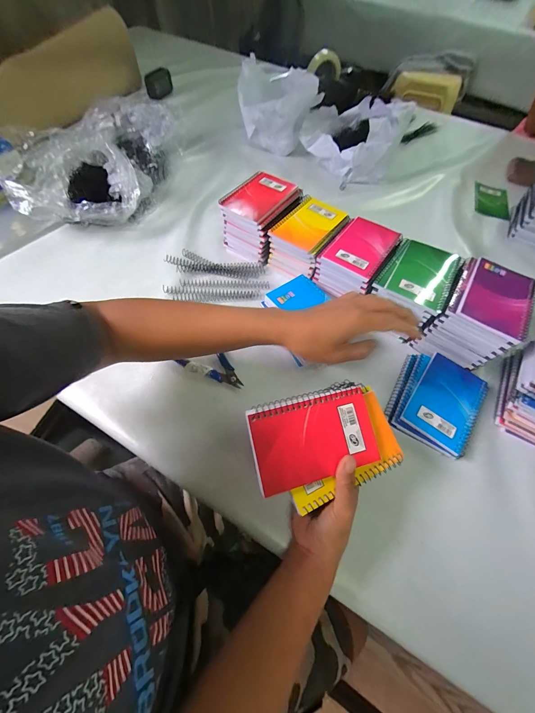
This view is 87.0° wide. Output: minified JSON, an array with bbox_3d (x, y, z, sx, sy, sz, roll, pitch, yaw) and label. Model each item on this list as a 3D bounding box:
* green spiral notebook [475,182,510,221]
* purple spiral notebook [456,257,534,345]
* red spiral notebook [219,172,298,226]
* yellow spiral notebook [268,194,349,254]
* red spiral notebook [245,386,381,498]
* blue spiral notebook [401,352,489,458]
[{"bbox_3d":[0.537,-0.374,0.676,0.078,0.009,0.115,17,63,7],"label":"green spiral notebook"},{"bbox_3d":[0.321,-0.083,0.392,0.084,0.009,0.128,31,65,14],"label":"purple spiral notebook"},{"bbox_3d":[-0.012,-0.284,0.496,0.086,0.012,0.130,35,67,16],"label":"red spiral notebook"},{"bbox_3d":[0.069,-0.227,0.482,0.085,0.012,0.120,34,66,15],"label":"yellow spiral notebook"},{"bbox_3d":[0.049,0.082,0.290,0.131,0.005,0.084,-11,83,-15],"label":"red spiral notebook"},{"bbox_3d":[0.253,0.062,0.398,0.082,0.009,0.131,34,63,16],"label":"blue spiral notebook"}]

